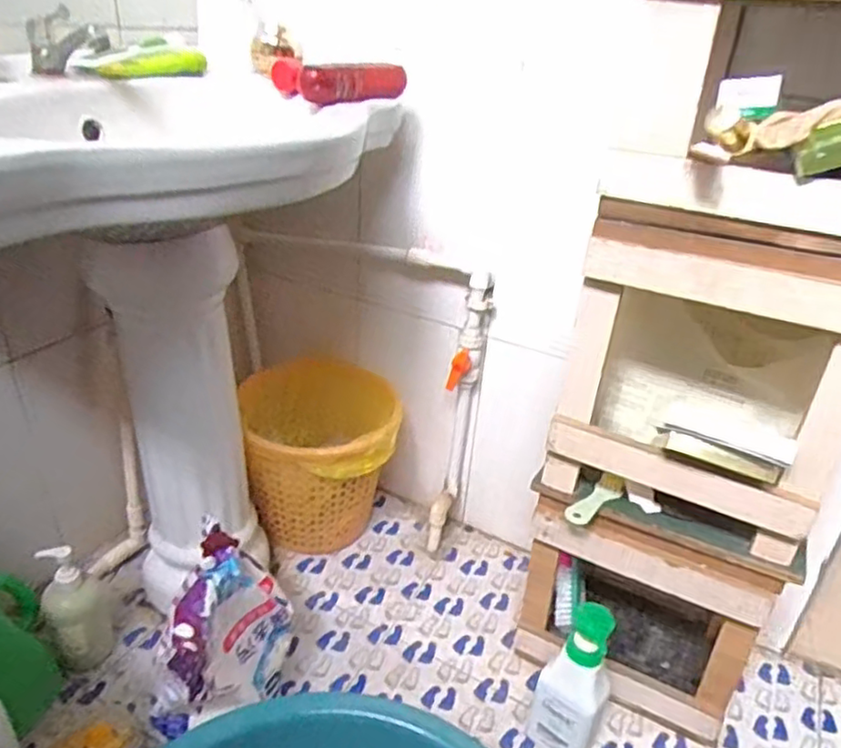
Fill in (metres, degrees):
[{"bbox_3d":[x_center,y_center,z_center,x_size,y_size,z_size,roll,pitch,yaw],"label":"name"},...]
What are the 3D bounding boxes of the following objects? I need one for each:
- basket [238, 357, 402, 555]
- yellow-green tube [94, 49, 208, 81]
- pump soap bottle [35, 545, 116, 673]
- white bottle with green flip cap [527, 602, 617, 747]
[{"bbox_3d":[-0.174,0.156,1.154,0.249,0.313,0.303,-1,30,-9],"label":"basket"},{"bbox_3d":[-0.319,-0.374,0.788,0.037,0.029,0.156,14,31,17],"label":"yellow-green tube"},{"bbox_3d":[-0.466,0.325,0.883,0.079,0.202,0.056,-15,35,-31],"label":"pump soap bottle"},{"bbox_3d":[0.188,0.398,0.816,0.086,0.247,0.056,20,33,26],"label":"white bottle with green flip cap"}]

